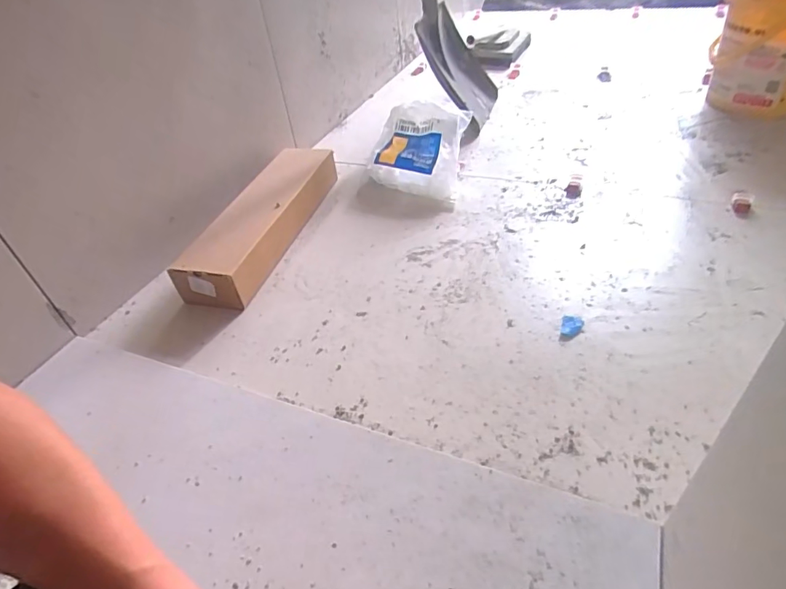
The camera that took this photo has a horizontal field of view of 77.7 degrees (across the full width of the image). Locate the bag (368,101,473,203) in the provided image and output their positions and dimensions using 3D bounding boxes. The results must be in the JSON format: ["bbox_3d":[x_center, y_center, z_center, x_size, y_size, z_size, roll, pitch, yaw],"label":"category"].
[{"bbox_3d":[0.048,-0.281,0.947,0.172,0.129,0.158,7,42,17],"label":"bag"}]

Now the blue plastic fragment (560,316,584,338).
[{"bbox_3d":[0.235,0.041,0.640,0.026,0.004,0.037,11,43,20],"label":"blue plastic fragment"}]

